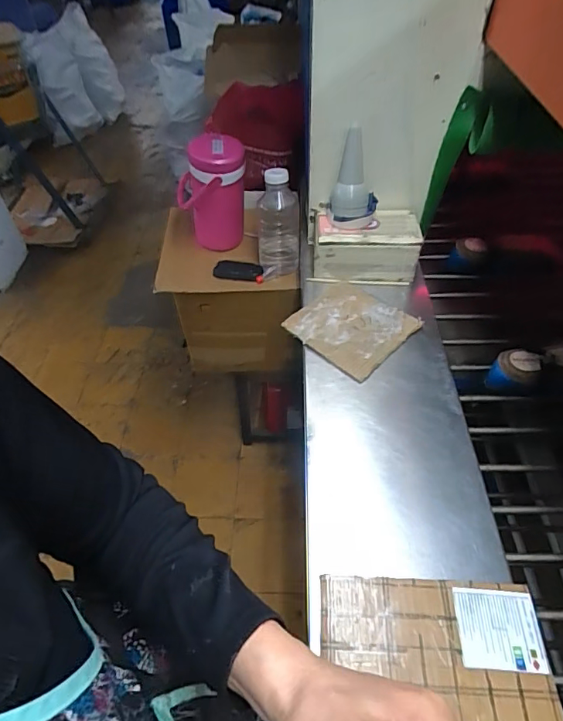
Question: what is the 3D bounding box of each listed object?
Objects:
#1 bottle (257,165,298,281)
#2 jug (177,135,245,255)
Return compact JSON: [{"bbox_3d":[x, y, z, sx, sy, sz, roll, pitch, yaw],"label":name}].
[{"bbox_3d":[-0.002,-0.284,0.988,0.082,0.211,0.091,-12,50,-9],"label":"bottle"},{"bbox_3d":[-0.158,-0.362,1.032,0.157,0.241,0.100,-5,49,-4],"label":"jug"}]

